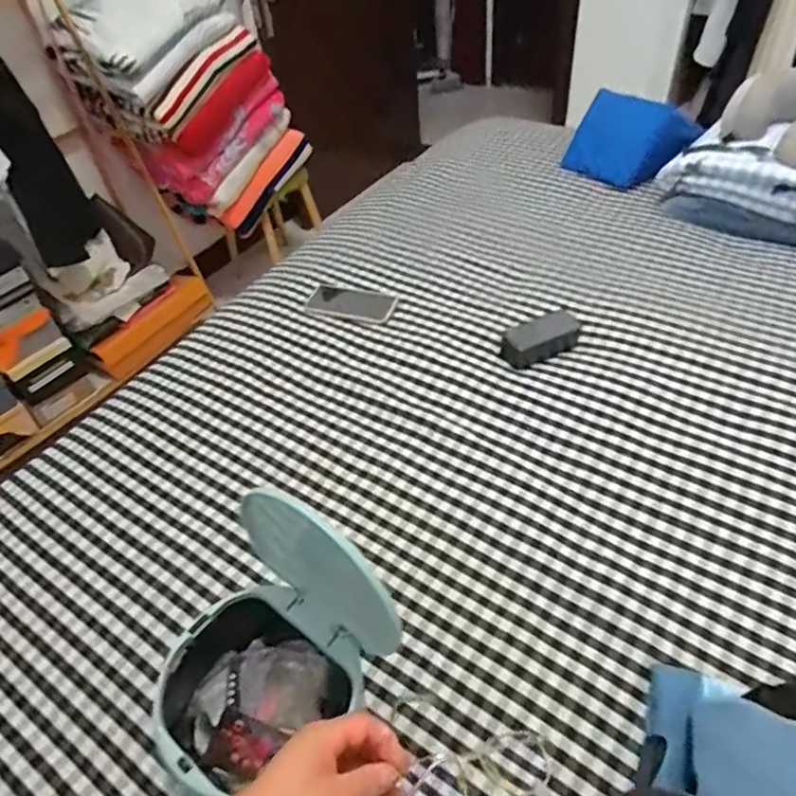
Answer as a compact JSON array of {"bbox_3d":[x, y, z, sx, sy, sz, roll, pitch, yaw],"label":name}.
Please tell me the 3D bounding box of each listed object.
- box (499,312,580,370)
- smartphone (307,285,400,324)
[{"bbox_3d":[0.234,-0.094,0.940,0.138,0.049,0.058,-21,49,-13],"label":"box"},{"bbox_3d":[-0.085,-0.182,1.074,0.170,0.005,0.081,14,51,18],"label":"smartphone"}]

